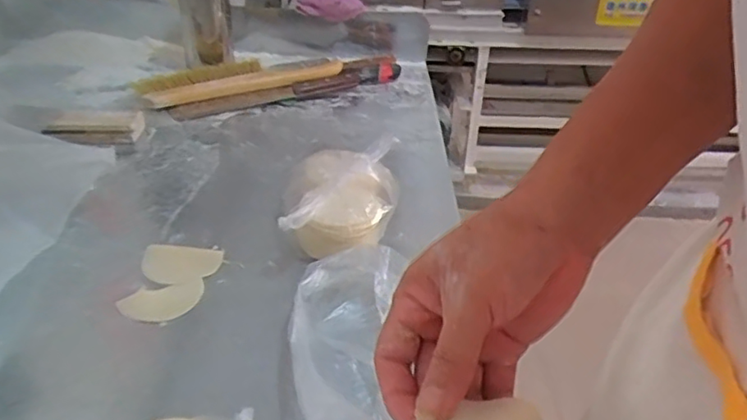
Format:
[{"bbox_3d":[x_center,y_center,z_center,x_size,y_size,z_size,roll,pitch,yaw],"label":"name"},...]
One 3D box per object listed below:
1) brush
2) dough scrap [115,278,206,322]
[{"bbox_3d":[-0.227,-0.232,1.047,0.361,0.035,0.120,-14,38,-26],"label":"brush"},{"bbox_3d":[-0.210,0.093,0.597,0.081,0.006,0.050,-9,36,-19],"label":"dough scrap"}]

